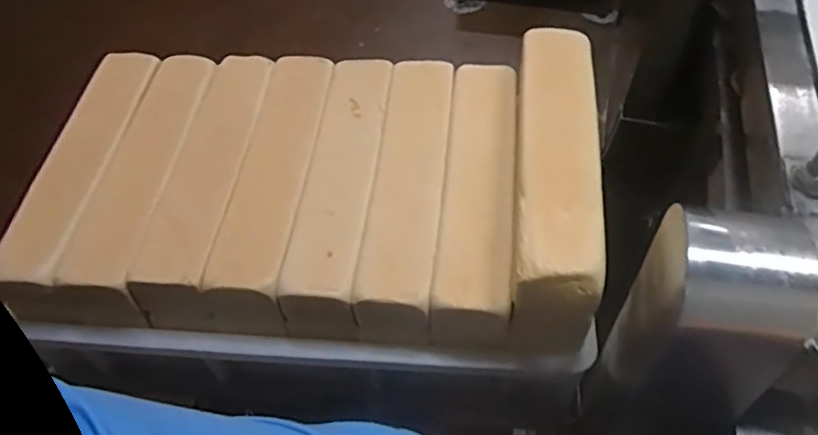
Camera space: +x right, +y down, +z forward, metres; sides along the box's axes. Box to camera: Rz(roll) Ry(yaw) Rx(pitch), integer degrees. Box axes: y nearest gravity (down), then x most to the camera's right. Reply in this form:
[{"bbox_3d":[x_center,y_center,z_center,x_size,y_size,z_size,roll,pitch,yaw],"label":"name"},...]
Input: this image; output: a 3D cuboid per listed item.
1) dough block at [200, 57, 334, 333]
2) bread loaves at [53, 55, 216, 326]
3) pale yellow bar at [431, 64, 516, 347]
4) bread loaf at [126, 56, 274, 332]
[{"bbox_3d":[-0.153,-0.042,0.730,0.082,0.080,0.344,3,52,5],"label":"dough block"},{"bbox_3d":[-0.304,-0.046,0.730,0.077,0.069,0.360,3,52,5],"label":"bread loaves"},{"bbox_3d":[0.078,-0.028,0.694,0.072,0.086,0.326,4,53,6],"label":"pale yellow bar"},{"bbox_3d":[-0.228,-0.044,0.734,0.078,0.079,0.345,2,52,5],"label":"bread loaf"}]

